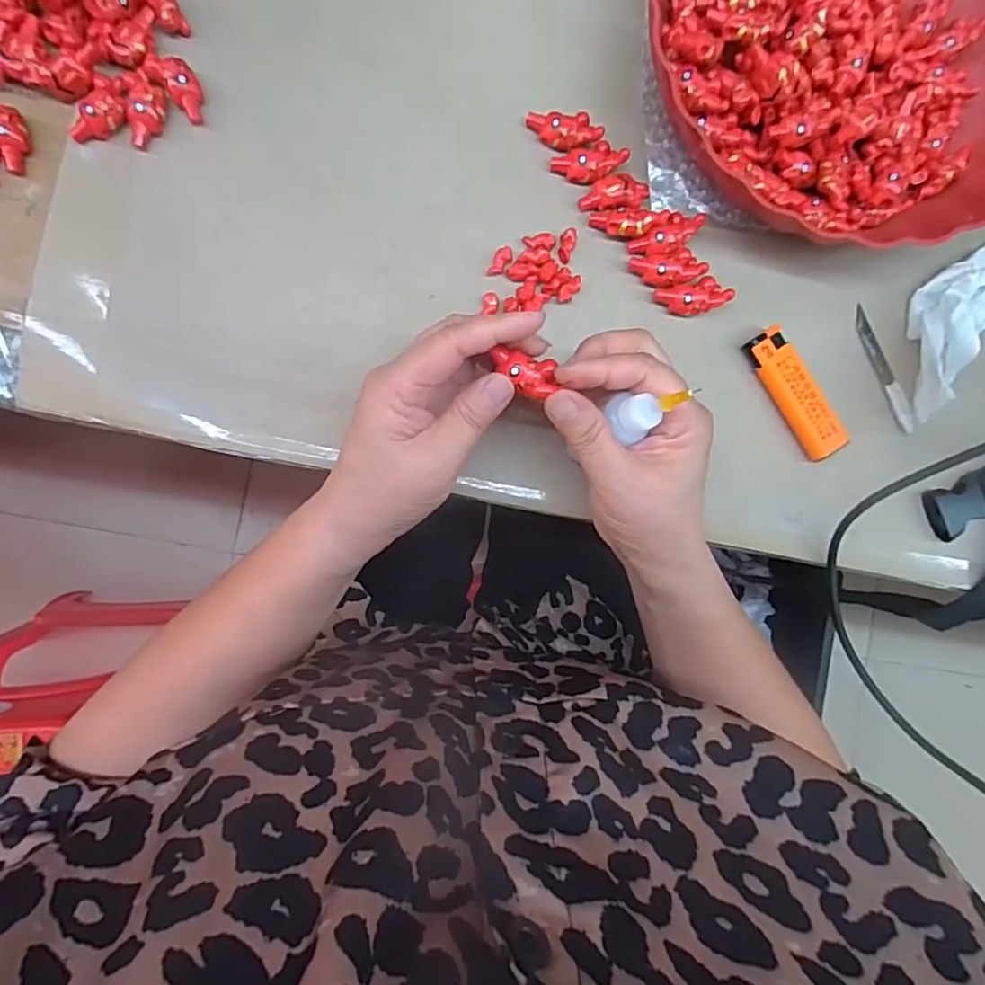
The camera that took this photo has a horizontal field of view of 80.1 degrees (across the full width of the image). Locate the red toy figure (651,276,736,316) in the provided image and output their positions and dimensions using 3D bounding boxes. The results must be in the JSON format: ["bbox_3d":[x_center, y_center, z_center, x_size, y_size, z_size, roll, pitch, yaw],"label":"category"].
[{"bbox_3d":[0.115,-0.111,0.332,0.044,0.008,0.019,-4,90,5],"label":"red toy figure"}]

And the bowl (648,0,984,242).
[{"bbox_3d":[0.204,-0.264,0.327,0.228,0.052,0.224,0,89,-8],"label":"bowl"}]

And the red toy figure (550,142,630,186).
[{"bbox_3d":[0.056,-0.185,0.330,0.041,0.008,0.018,-18,92,-7],"label":"red toy figure"}]

